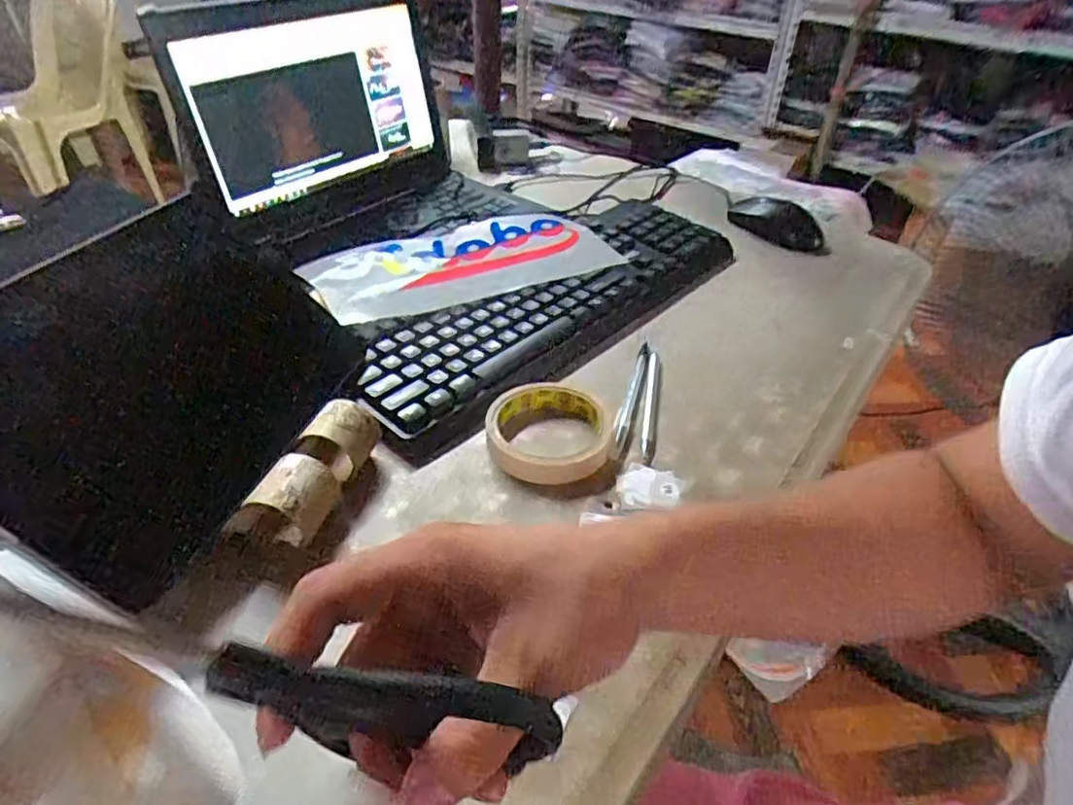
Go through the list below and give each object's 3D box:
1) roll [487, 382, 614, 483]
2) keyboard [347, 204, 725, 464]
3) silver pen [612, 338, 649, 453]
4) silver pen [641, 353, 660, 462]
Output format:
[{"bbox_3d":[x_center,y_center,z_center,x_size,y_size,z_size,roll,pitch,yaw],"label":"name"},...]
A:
[{"bbox_3d":[0.011,0.017,0.494,0.092,0.030,0.092,1,39,-1],"label":"roll"},{"bbox_3d":[0.020,-0.089,0.608,0.135,0.023,0.449,39,53,20],"label":"keyboard"},{"bbox_3d":[0.080,-0.011,0.535,0.012,0.008,0.152,12,40,11],"label":"silver pen"},{"bbox_3d":[0.092,0.000,0.533,0.011,0.016,0.135,6,36,8],"label":"silver pen"}]

